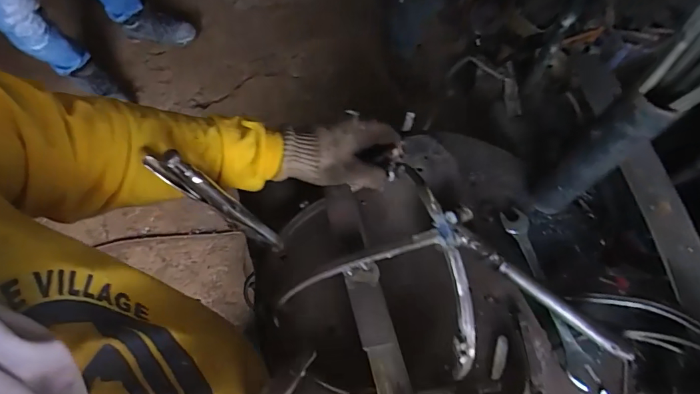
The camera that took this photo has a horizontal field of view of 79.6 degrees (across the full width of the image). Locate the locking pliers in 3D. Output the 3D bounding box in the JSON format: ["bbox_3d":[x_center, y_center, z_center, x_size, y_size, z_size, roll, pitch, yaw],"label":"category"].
[{"bbox_3d":[-0.116,0.011,0.398,0.042,0.174,0.017,18,70,36],"label":"locking pliers"}]

